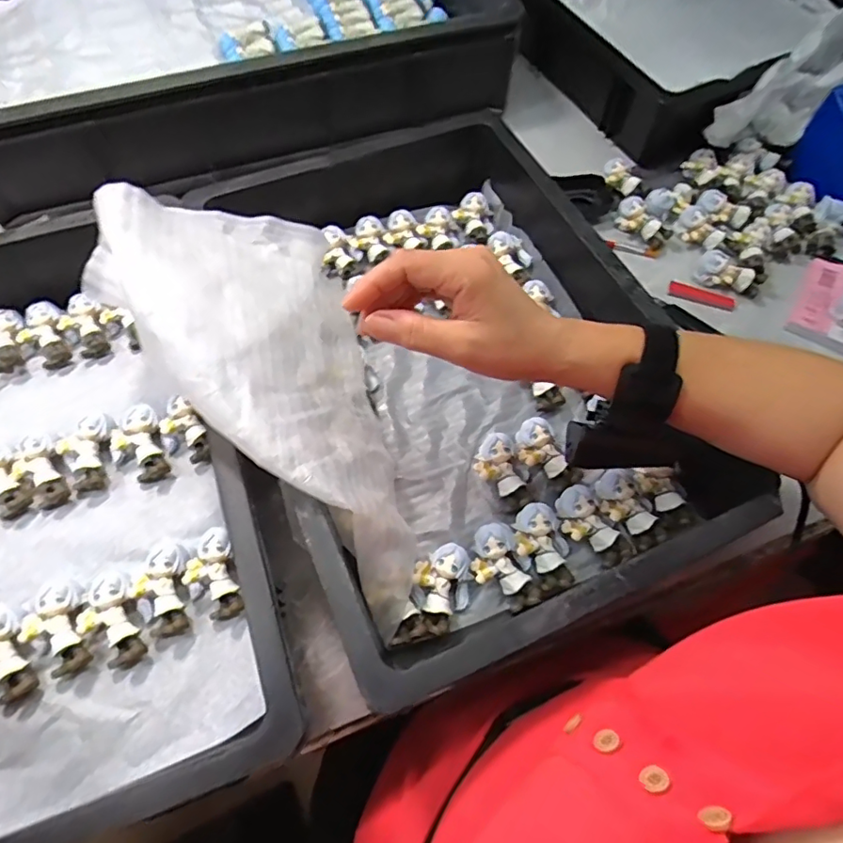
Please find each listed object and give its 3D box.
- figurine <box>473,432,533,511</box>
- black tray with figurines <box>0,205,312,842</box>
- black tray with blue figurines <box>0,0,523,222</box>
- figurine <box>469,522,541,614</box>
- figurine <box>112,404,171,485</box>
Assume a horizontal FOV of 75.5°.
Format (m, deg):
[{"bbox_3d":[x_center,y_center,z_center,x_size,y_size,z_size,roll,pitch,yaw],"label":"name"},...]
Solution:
[{"bbox_3d":[0.065,0.042,0.448,0.038,0.027,0.067,-12,64,-7],"label":"figurine"},{"bbox_3d":[-0.296,0.059,0.395,0.324,0.095,0.453,-20,65,-11],"label":"black tray with figurines"},{"bbox_3d":[-0.234,-0.470,0.658,0.578,0.152,0.428,-14,64,-8],"label":"black tray with blue figurines"},{"bbox_3d":[0.061,0.109,0.405,0.041,0.029,0.064,-19,65,-11],"label":"figurine"},{"bbox_3d":[-0.234,0.017,0.446,0.040,0.027,0.066,-16,64,-9],"label":"figurine"}]

